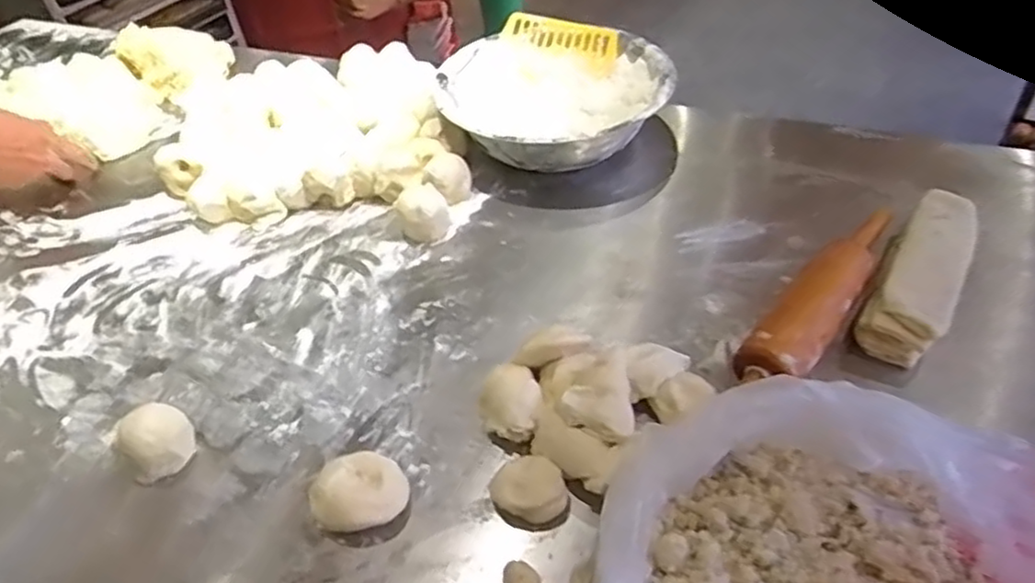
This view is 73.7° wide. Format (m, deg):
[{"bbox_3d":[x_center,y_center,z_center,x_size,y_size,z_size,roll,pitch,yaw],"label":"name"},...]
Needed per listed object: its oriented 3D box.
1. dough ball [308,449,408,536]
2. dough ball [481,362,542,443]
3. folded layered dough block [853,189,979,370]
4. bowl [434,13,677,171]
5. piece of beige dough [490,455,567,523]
[{"bbox_3d":[-0.118,0.154,0.520,0.069,0.032,0.061,-17,45,-10],"label":"dough ball"},{"bbox_3d":[-0.005,0.093,0.565,0.047,0.035,0.069,-11,44,-4],"label":"dough ball"},{"bbox_3d":[0.361,-0.017,0.612,0.060,0.056,0.199,24,52,28],"label":"folded layered dough block"},{"bbox_3d":[0.044,-0.232,0.851,0.273,0.093,0.260,-4,44,4],"label":"bowl"},{"bbox_3d":[0.010,0.148,0.516,0.054,0.019,0.046,11,47,18],"label":"piece of beige dough"}]

